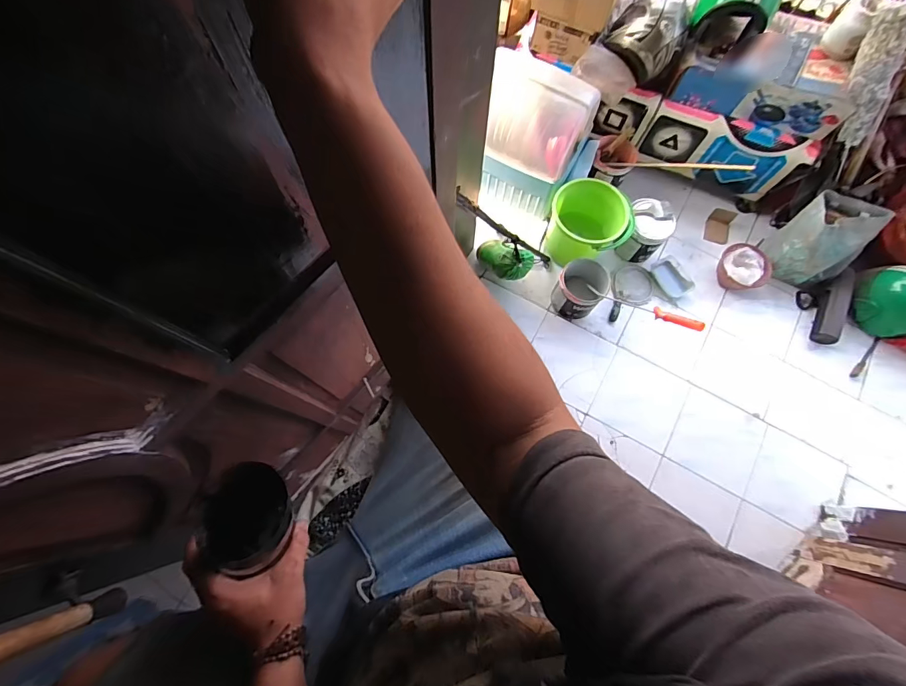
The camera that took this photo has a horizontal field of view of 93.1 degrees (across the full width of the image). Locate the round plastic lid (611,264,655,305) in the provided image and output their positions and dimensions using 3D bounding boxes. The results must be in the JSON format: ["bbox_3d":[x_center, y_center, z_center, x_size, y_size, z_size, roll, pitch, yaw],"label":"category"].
[{"bbox_3d":[0.725,-0.239,1.729,0.162,0.029,0.180,25,67,10],"label":"round plastic lid"}]

